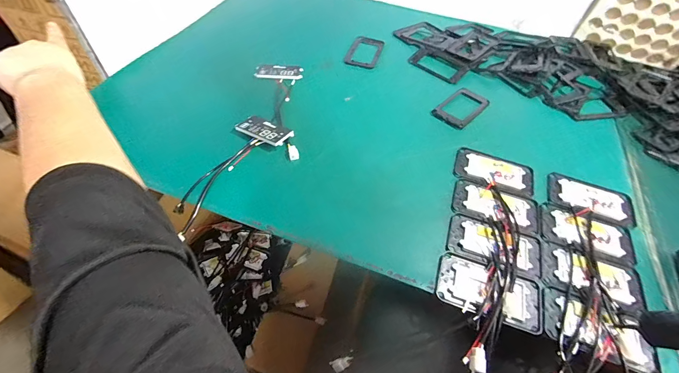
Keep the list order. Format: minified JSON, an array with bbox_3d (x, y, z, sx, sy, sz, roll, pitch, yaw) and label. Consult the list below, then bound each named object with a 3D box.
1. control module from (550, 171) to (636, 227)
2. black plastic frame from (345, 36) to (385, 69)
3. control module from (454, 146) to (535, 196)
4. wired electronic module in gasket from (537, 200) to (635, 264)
[{"bbox_3d":[0.492,0.022,0.633,0.154,0.008,0.096,16,52,9],"label":"control module"},{"bbox_3d":[0.075,-0.400,0.961,0.091,0.013,0.152,16,52,9],"label":"black plastic frame"},{"bbox_3d":[0.319,-0.035,0.667,0.155,0.008,0.099,16,52,9],"label":"control module"},{"bbox_3d":[0.445,0.082,0.585,0.153,0.012,0.089,18,52,11],"label":"wired electronic module in gasket"}]

